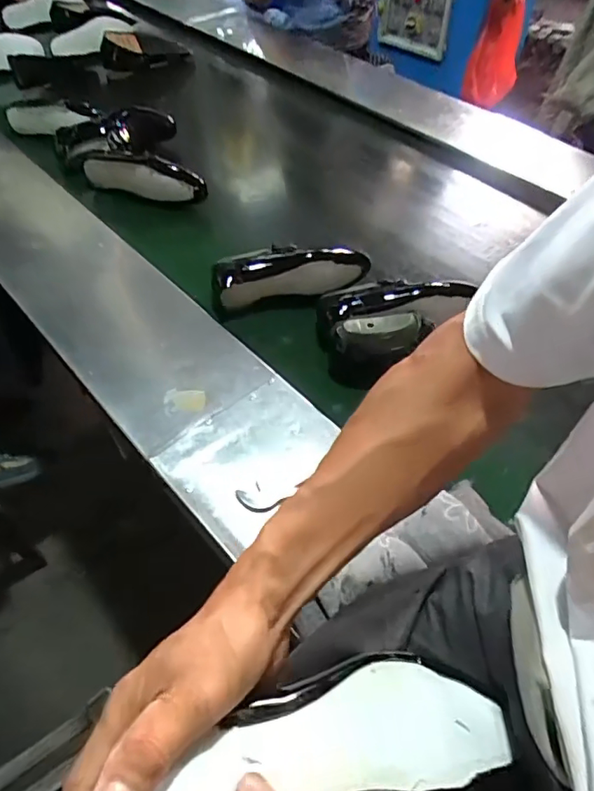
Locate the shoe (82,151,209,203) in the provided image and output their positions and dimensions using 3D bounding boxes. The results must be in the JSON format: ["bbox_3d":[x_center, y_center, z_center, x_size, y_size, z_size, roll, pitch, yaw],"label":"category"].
[{"bbox_3d":[-0.319,-0.450,1.089,0.265,0.078,0.079,20,53,14],"label":"shoe"}]

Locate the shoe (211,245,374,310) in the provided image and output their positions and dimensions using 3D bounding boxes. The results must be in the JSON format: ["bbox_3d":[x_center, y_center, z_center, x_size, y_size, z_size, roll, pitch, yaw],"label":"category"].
[{"bbox_3d":[-0.014,-0.213,0.902,0.258,0.073,0.072,-12,52,-10],"label":"shoe"}]

